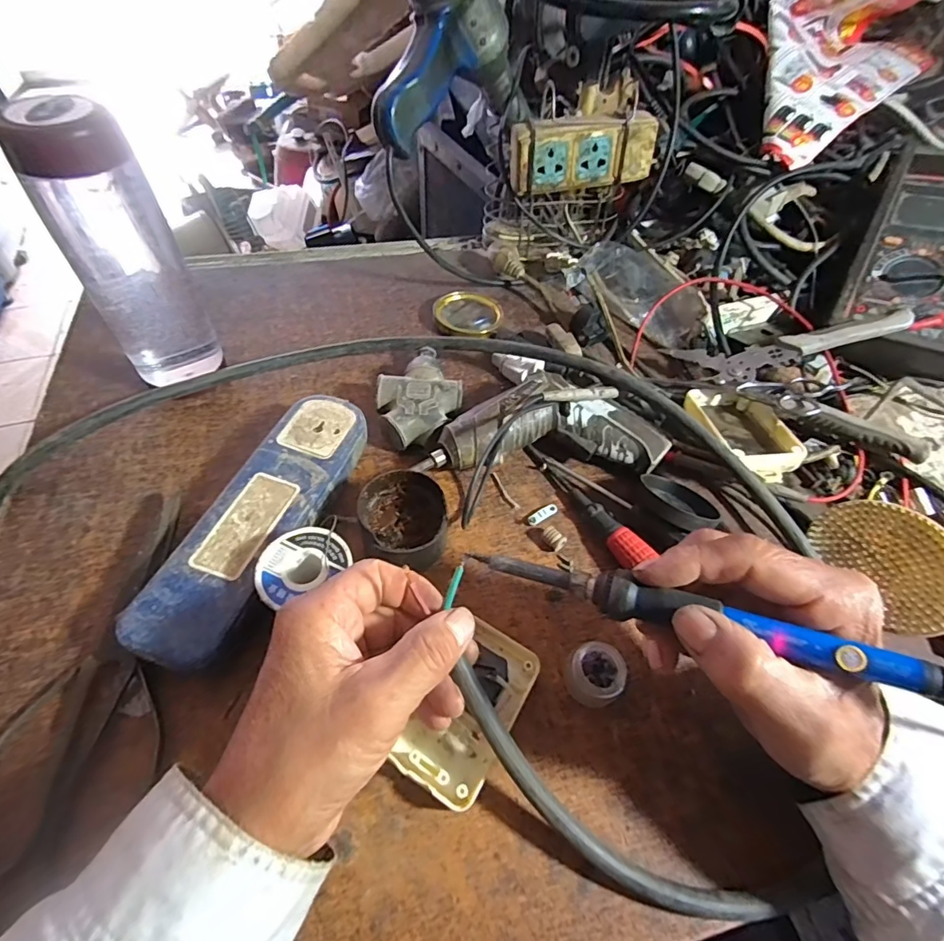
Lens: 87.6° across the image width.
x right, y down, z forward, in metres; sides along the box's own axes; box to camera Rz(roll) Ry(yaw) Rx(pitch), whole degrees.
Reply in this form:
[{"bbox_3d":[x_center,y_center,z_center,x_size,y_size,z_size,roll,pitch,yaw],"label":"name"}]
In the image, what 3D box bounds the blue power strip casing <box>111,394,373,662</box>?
[{"bbox_3d":[-0.135,0.029,0.326,0.060,0.029,0.198,17,55,10],"label":"blue power strip casing"}]

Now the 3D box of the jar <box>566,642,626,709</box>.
[{"bbox_3d":[0.074,0.121,0.294,0.032,0.021,0.032,1,54,-1],"label":"jar"}]

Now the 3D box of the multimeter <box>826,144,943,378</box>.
[{"bbox_3d":[0.413,-0.206,0.448,0.118,0.064,0.245,24,83,15],"label":"multimeter"}]

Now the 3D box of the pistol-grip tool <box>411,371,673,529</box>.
[{"bbox_3d":[0.050,-0.025,0.370,0.176,0.042,0.094,-17,56,-14],"label":"pistol-grip tool"}]

